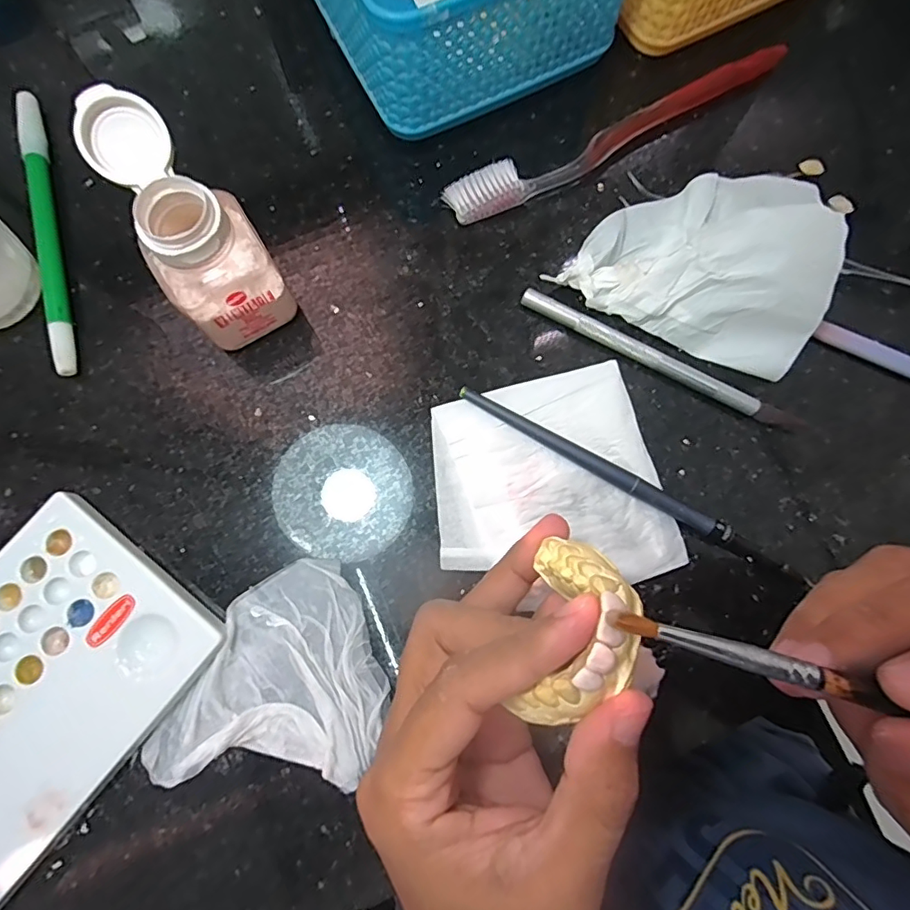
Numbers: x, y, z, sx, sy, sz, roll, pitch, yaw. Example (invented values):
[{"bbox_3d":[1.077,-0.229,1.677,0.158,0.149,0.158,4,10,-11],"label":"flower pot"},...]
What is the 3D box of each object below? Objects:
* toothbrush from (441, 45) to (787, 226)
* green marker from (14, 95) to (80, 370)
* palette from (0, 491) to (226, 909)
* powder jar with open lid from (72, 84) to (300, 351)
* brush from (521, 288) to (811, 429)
[{"bbox_3d":[0.080,-0.155,0.257,0.181,0.015,0.018,-26,81,-6],"label":"toothbrush"},{"bbox_3d":[-0.189,-0.104,0.245,0.009,0.011,0.142,-14,80,-4],"label":"green marker"},{"bbox_3d":[-0.173,0.101,0.205,0.093,0.013,0.151,39,81,6],"label":"palette"},{"bbox_3d":[-0.103,-0.087,0.210,0.041,0.076,0.065,-32,81,-7],"label":"powder jar with open lid"},{"bbox_3d":[0.093,-0.042,0.239,0.135,0.007,0.009,26,80,4],"label":"brush"}]

